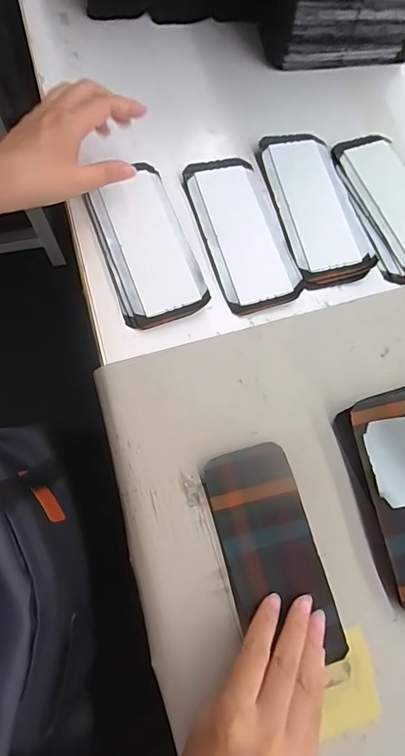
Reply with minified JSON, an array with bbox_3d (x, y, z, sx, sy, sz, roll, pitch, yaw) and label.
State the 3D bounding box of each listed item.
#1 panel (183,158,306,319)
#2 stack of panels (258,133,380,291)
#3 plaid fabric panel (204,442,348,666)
[{"bbox_3d":[0.038,-0.142,0.420,0.074,0.011,0.164,-18,75,-7],"label":"panel"},{"bbox_3d":[0.112,-0.172,0.435,0.076,0.010,0.171,-14,74,-6],"label":"stack of panels"},{"bbox_3d":[0.054,0.136,0.339,0.073,0.009,0.160,-14,74,-6],"label":"plaid fabric panel"}]

